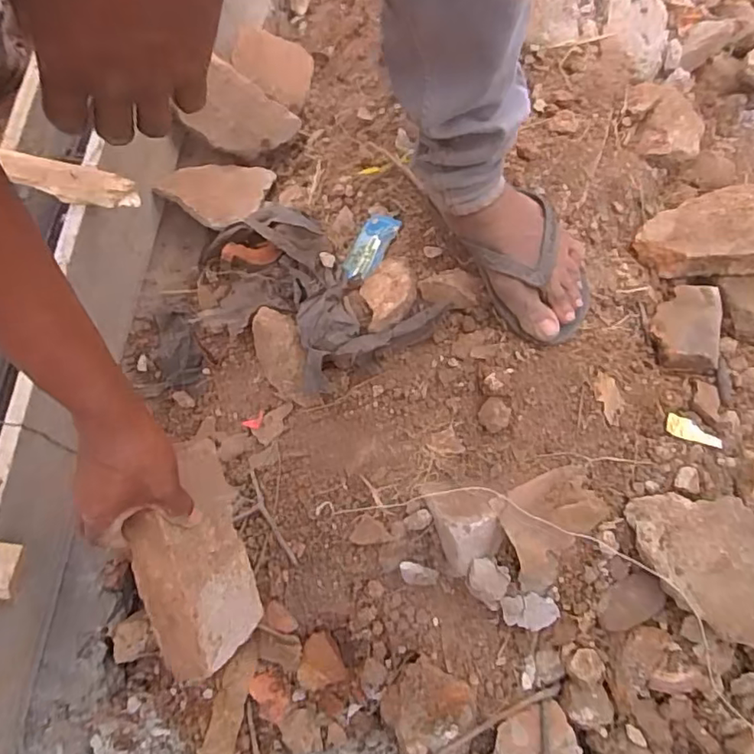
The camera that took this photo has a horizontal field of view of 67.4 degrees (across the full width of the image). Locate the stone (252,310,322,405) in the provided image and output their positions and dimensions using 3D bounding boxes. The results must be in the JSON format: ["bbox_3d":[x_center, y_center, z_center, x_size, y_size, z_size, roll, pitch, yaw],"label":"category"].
[{"bbox_3d":[-0.113,-0.024,0.665,0.058,0.046,0.132,-20,76,-5],"label":"stone"}]

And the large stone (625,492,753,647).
[{"bbox_3d":[0.305,0.166,0.506,0.090,0.066,0.155,-39,79,-9],"label":"large stone"}]

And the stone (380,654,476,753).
[{"bbox_3d":[0.050,0.334,0.549,0.087,0.077,0.107,18,76,5],"label":"stone"}]

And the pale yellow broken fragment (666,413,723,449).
[{"bbox_3d":[0.311,0.055,0.555,0.052,0.004,0.021,30,77,29],"label":"pale yellow broken fragment"}]

